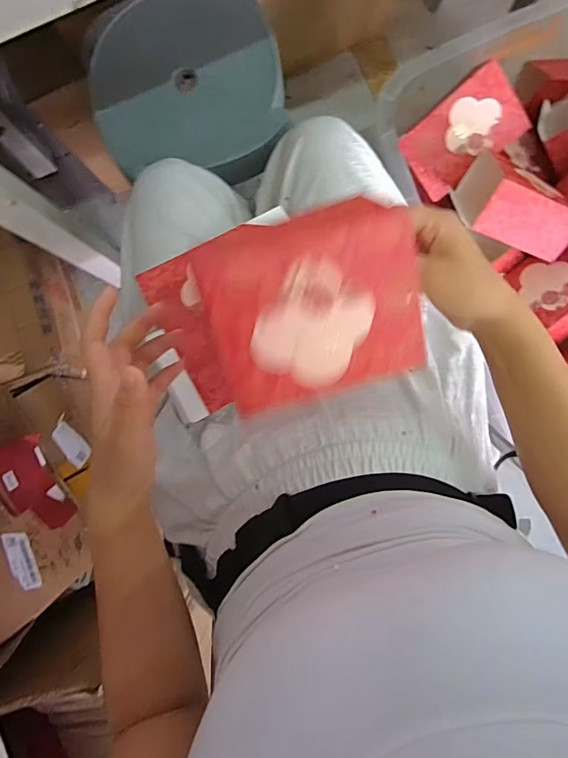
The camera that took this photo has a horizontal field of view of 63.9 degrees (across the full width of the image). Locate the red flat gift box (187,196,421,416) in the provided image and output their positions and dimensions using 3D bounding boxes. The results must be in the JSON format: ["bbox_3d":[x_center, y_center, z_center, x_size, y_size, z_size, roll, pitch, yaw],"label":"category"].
[{"bbox_3d":[0.021,-0.040,0.275,0.126,0.005,0.110,-17,115,-6],"label":"red flat gift box"}]

